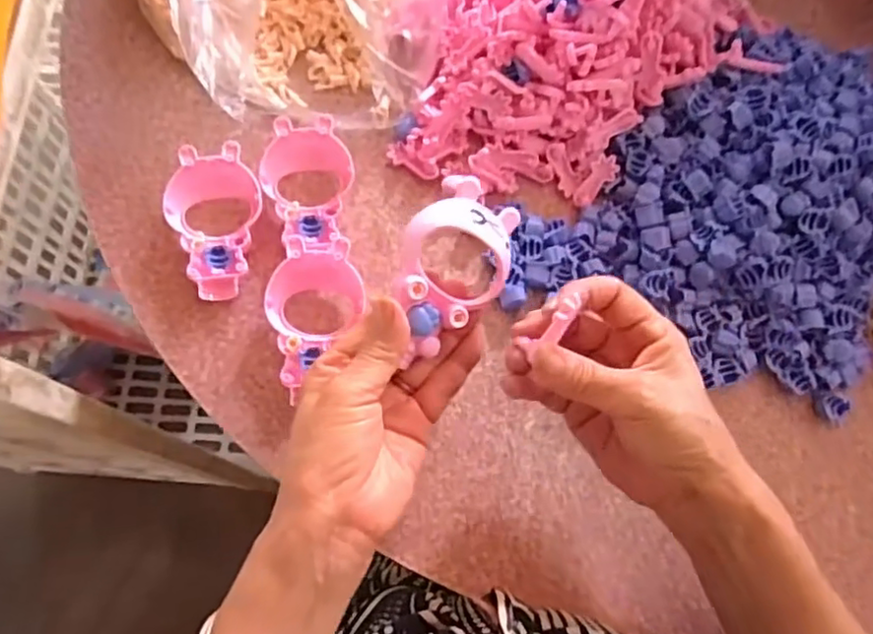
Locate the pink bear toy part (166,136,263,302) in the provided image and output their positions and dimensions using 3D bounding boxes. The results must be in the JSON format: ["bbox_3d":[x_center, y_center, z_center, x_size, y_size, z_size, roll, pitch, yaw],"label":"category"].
[{"bbox_3d":[-0.144,-0.060,0.419,0.058,0.027,0.103,-6,73,-4],"label":"pink bear toy part"}]

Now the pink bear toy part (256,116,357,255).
[{"bbox_3d":[-0.085,-0.086,0.428,0.058,0.030,0.097,-7,73,-4],"label":"pink bear toy part"}]

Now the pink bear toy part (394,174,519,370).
[{"bbox_3d":[0.008,-0.028,0.329,0.053,0.029,0.091,31,74,8],"label":"pink bear toy part"}]

